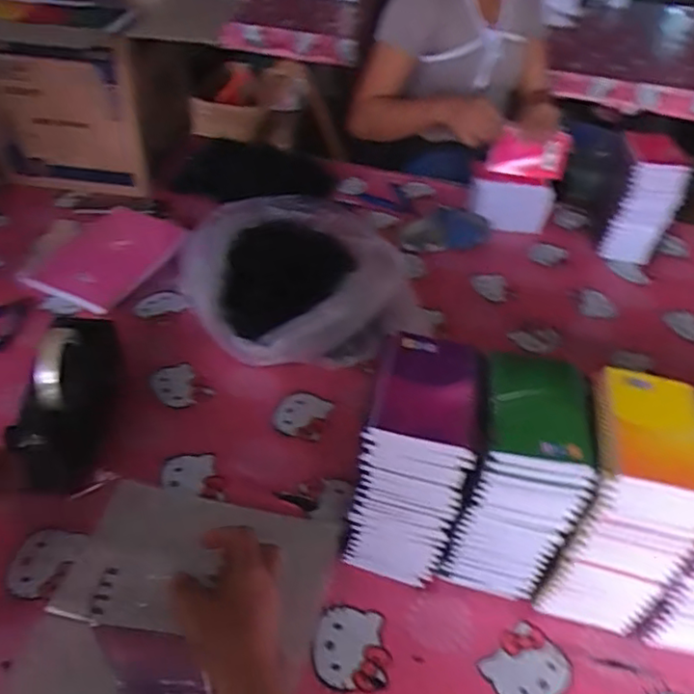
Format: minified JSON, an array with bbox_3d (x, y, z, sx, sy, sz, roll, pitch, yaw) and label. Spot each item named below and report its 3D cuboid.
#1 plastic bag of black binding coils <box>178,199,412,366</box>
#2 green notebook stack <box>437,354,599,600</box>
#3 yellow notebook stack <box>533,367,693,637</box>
[{"bbox_3d":[-0.078,-0.112,0.959,0.293,0.116,0.325,-14,44,-22],"label":"plastic bag of black binding coils"},{"bbox_3d":[0.161,0.136,0.626,0.100,0.228,0.124,12,41,6],"label":"green notebook stack"},{"bbox_3d":[0.258,0.155,0.616,0.101,0.232,0.132,13,41,8],"label":"yellow notebook stack"}]

